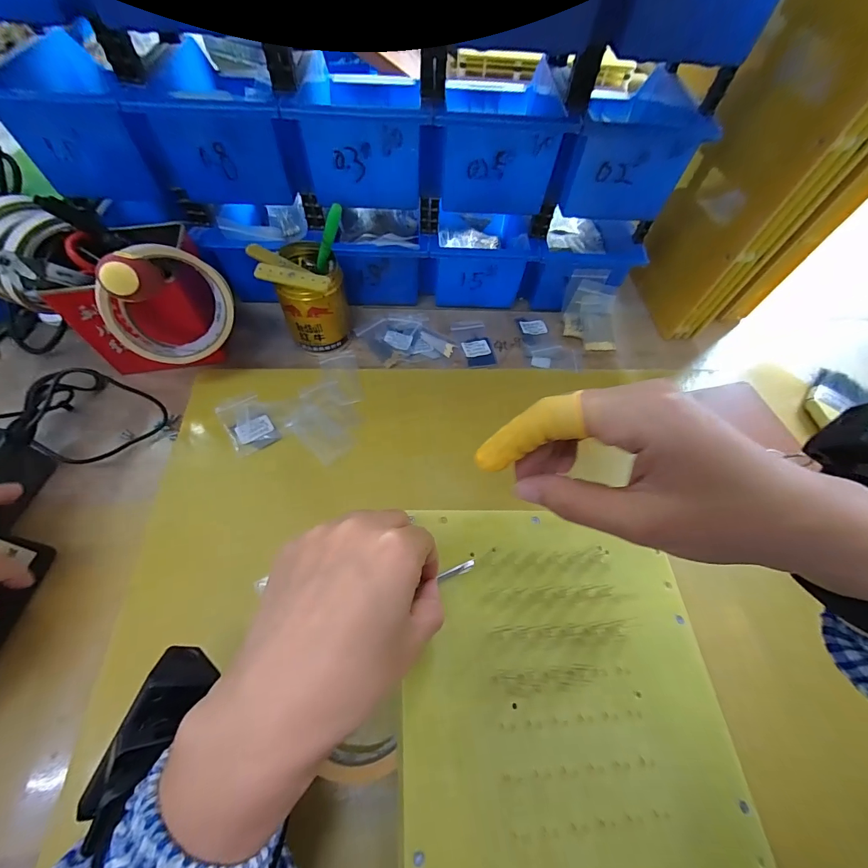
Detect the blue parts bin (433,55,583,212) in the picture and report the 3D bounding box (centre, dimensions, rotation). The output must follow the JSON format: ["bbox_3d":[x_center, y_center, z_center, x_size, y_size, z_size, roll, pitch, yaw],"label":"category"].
[{"bbox_3d":[0.058,-0.289,0.361,0.108,0.071,0.166,5,60,-1],"label":"blue parts bin"}]

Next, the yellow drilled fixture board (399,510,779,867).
[{"bbox_3d":[0.080,0.163,0.218,0.193,0.006,0.240,3,60,-10],"label":"yellow drilled fixture board"}]

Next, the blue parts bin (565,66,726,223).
[{"bbox_3d":[0.172,-0.289,0.367,0.107,0.080,0.164,2,60,-2],"label":"blue parts bin"}]

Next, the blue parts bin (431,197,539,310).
[{"bbox_3d":[0.052,-0.229,0.456,0.113,0.075,0.152,1,60,-3],"label":"blue parts bin"}]

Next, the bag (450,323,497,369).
[{"bbox_3d":[0.045,-0.101,0.426,0.039,0.004,0.064,-10,62,-9],"label":"bag"}]

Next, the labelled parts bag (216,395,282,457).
[{"bbox_3d":[-0.171,-0.010,0.350,0.038,0.009,0.062,-30,66,-19],"label":"labelled parts bag"}]

